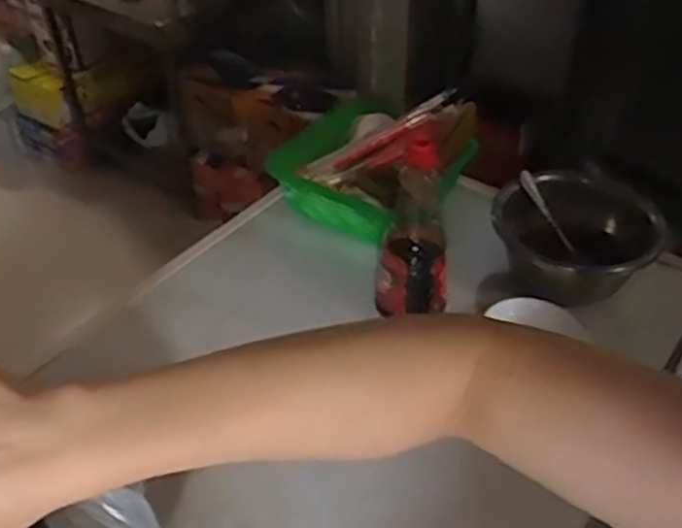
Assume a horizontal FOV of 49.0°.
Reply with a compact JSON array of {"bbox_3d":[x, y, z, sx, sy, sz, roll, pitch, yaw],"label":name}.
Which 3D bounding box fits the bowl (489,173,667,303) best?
[{"bbox_3d":[0.259,-0.025,0.835,0.169,0.074,0.169,4,40,6],"label":"bowl"}]

